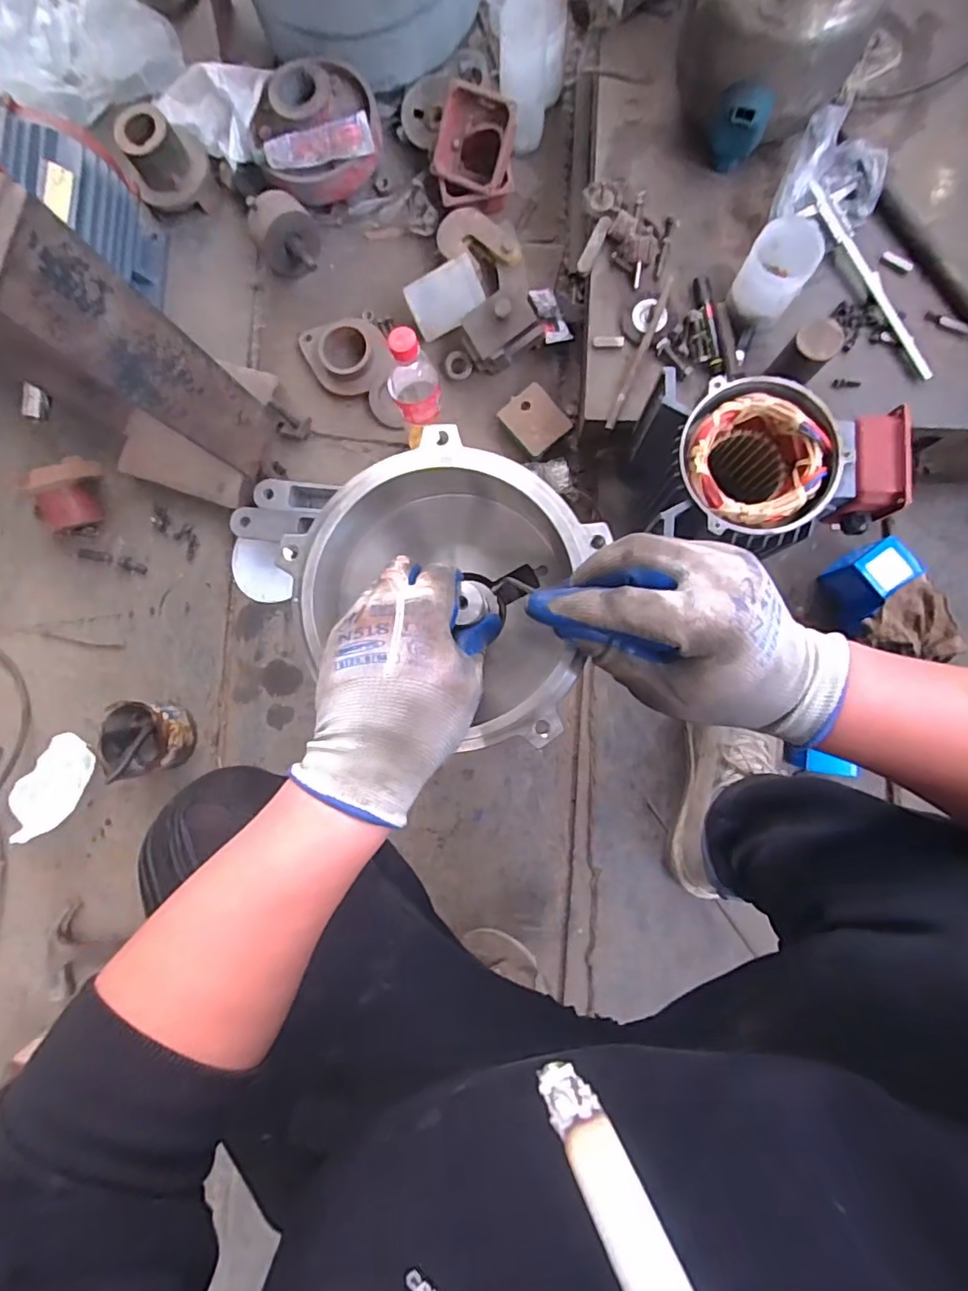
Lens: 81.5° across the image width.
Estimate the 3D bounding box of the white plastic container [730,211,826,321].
[{"bbox_3d":[0.350,-0.447,0.677,0.073,0.099,0.069,0,88,4],"label":"white plastic container"}]

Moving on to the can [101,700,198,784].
[{"bbox_3d":[-0.491,0.133,0.808,0.102,0.083,0.102,0,88,4],"label":"can"}]

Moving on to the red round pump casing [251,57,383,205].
[{"bbox_3d":[-0.235,-0.726,0.804,0.171,0.108,0.130,-16,87,3],"label":"red round pump casing"}]

